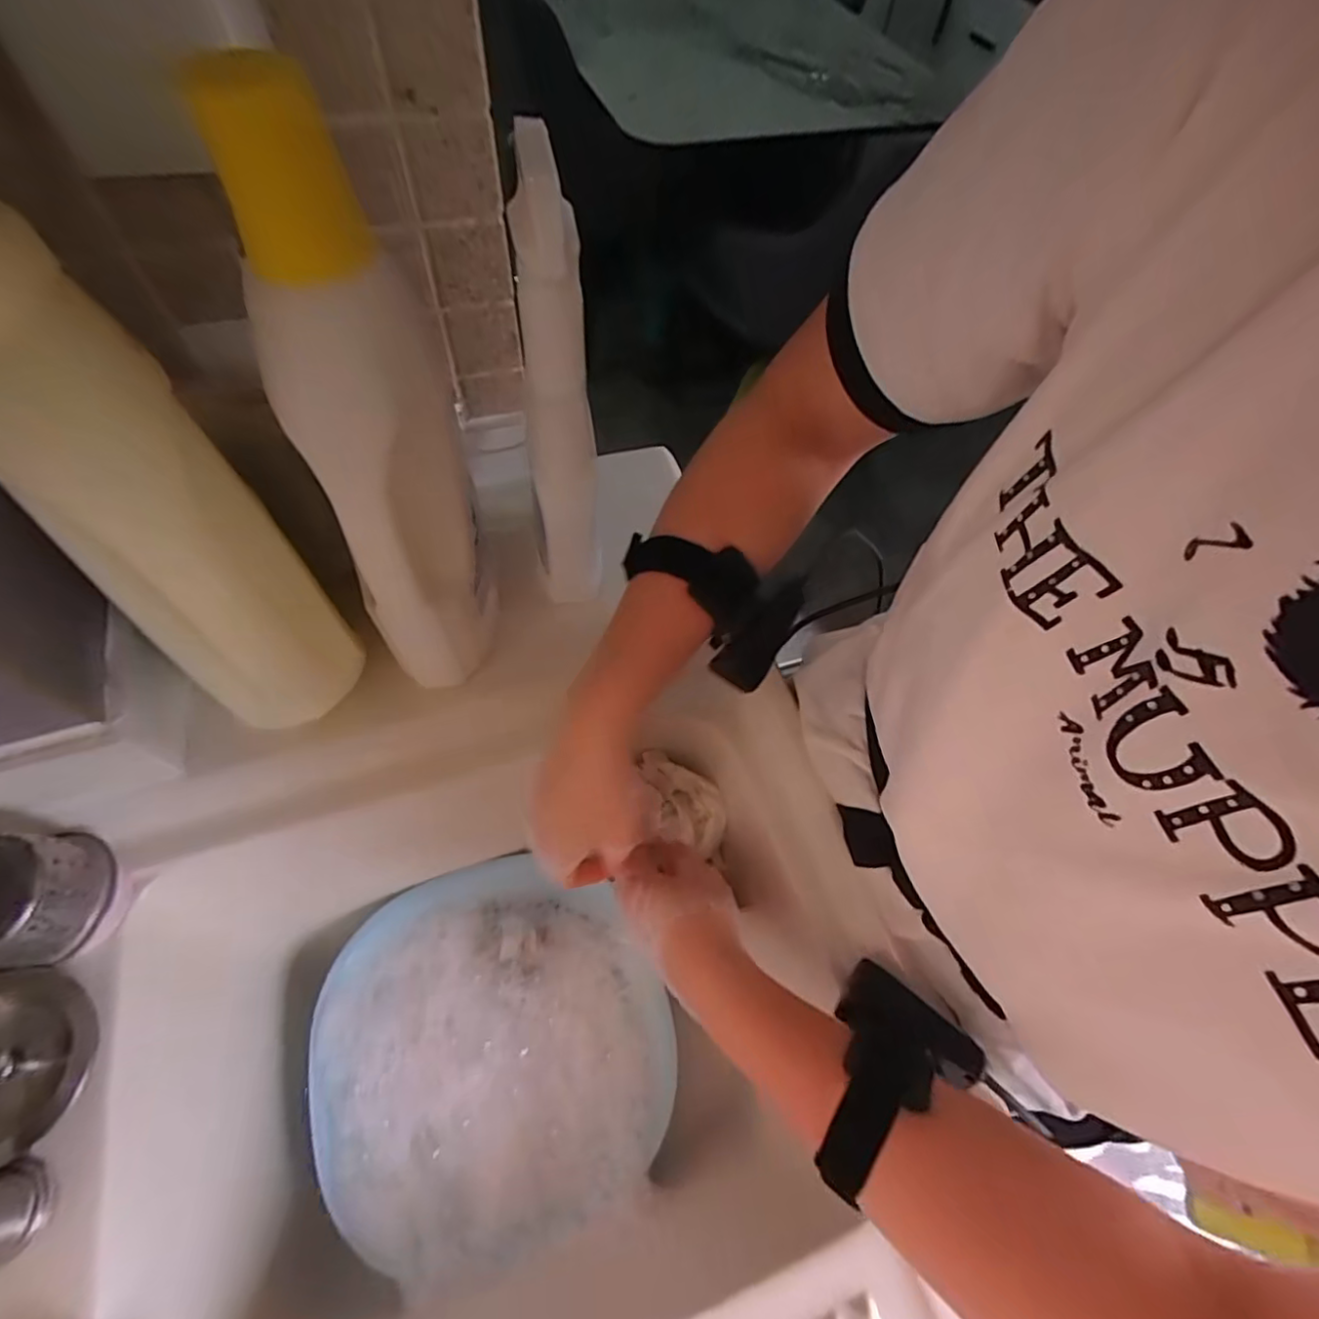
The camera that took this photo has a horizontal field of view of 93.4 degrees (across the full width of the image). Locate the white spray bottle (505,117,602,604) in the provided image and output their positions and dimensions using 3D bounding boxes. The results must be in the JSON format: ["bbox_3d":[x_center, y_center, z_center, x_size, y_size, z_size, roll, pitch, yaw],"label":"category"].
[{"bbox_3d":[-0.062,-0.148,0.368,0.040,0.236,0.081,-5,60,-10],"label":"white spray bottle"}]

